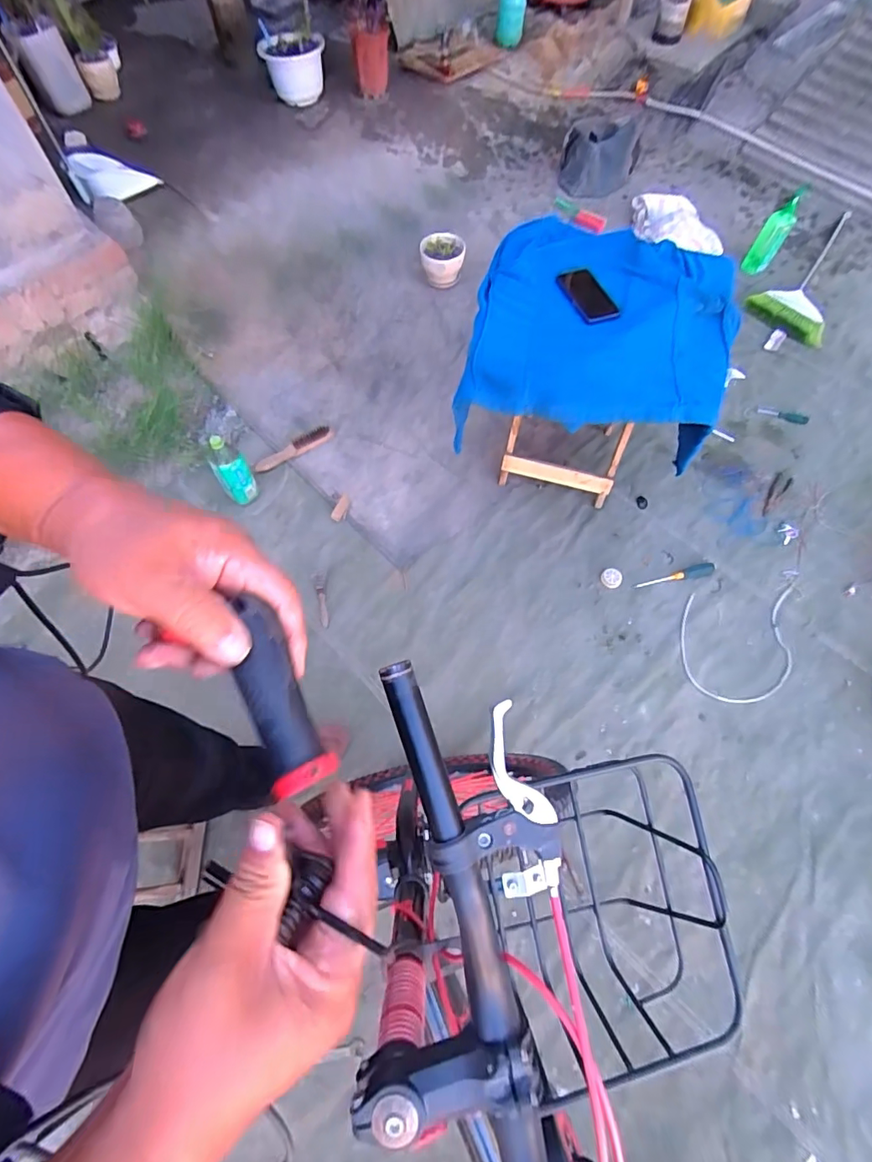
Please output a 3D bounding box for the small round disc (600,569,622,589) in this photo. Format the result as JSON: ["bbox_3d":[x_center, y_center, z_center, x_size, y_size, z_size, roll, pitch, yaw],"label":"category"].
[{"bbox_3d":[0.449,-0.007,1.288,0.052,0.009,0.052,-2,78,7],"label":"small round disc"}]

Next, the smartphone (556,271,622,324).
[{"bbox_3d":[0.308,-0.583,1.027,0.072,0.013,0.158,-23,73,-4],"label":"smartphone"}]

